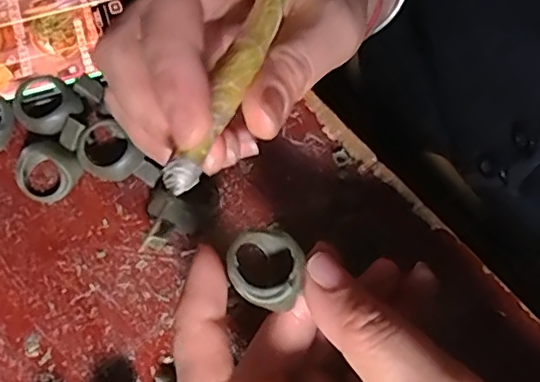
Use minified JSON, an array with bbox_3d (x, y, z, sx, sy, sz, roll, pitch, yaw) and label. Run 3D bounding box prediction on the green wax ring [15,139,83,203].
[{"bbox_3d":[-0.093,-0.008,0.234,0.025,0.016,0.023,0,67,-1],"label":"green wax ring"}]

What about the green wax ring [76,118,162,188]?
[{"bbox_3d":[-0.065,-0.012,0.235,0.035,0.017,0.022,42,73,15],"label":"green wax ring"}]

